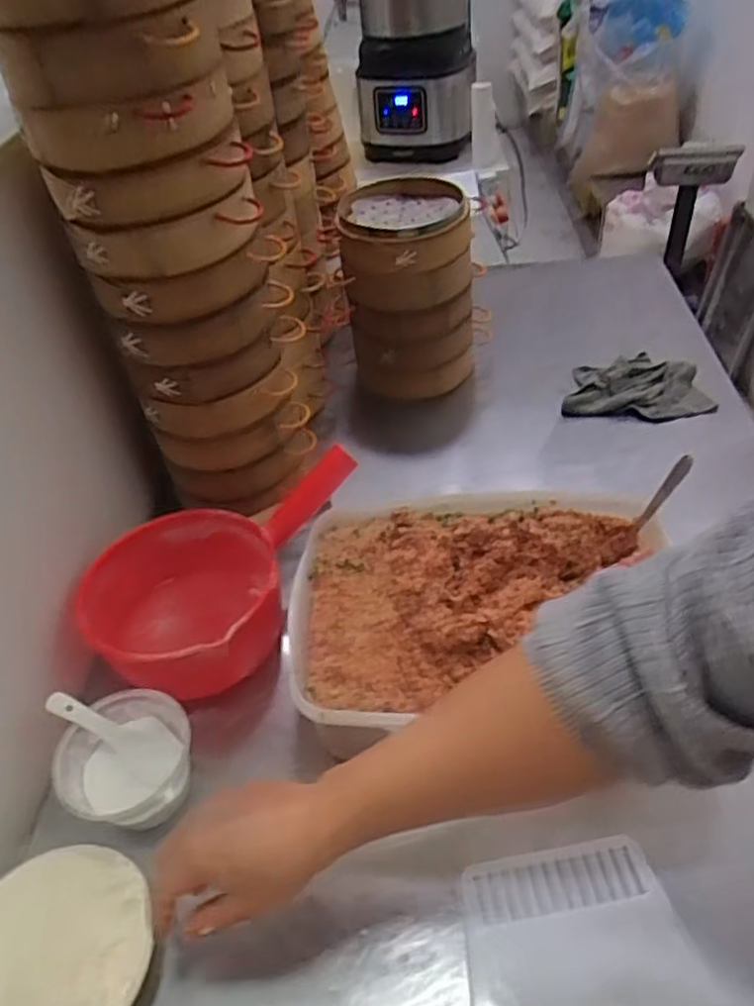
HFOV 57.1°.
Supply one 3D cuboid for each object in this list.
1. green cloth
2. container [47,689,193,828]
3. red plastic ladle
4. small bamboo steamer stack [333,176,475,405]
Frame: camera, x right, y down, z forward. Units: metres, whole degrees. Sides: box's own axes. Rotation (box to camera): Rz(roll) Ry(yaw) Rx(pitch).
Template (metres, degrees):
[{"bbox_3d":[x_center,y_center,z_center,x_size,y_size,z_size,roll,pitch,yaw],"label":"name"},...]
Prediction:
[{"bbox_3d":[0.379,-0.166,0.994,0.199,0.053,0.115,10,45,17],"label":"green cloth"},{"bbox_3d":[-0.229,0.236,0.628,0.111,0.084,0.112,-11,43,-4],"label":"container"},{"bbox_3d":[-0.164,0.078,0.764,0.310,0.161,0.189,-33,49,-25],"label":"red plastic ladle"},{"bbox_3d":[0.046,-0.306,1.032,0.173,0.282,0.164,-8,43,-1],"label":"small bamboo steamer stack"}]

